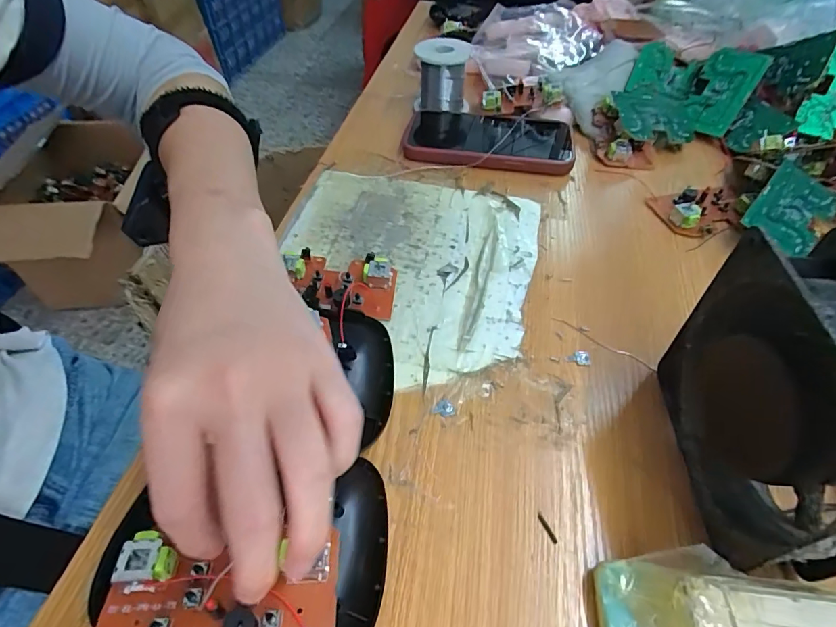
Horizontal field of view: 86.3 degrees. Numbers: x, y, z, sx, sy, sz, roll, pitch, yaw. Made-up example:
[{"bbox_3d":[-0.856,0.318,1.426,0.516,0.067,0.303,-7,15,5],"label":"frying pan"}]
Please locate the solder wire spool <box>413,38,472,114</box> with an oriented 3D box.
[{"bbox_3d":[0.026,-0.259,0.482,0.060,0.054,0.054,-10,51,-8],"label":"solder wire spool"}]

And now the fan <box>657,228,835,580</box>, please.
[{"bbox_3d":[0.163,0.043,0.199,0.042,0.116,0.120,4,50,3],"label":"fan"}]

